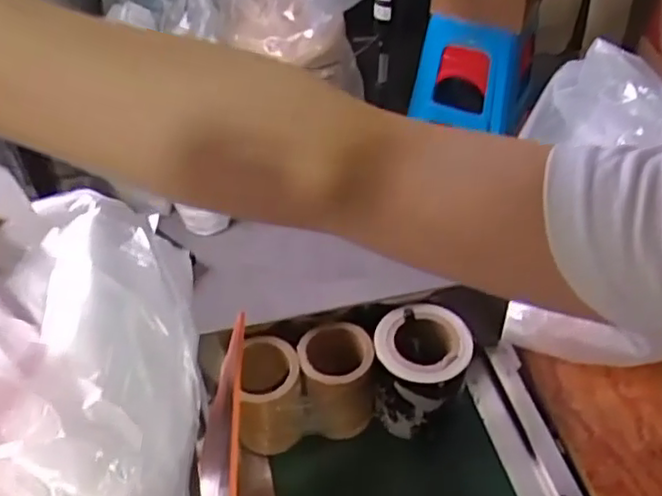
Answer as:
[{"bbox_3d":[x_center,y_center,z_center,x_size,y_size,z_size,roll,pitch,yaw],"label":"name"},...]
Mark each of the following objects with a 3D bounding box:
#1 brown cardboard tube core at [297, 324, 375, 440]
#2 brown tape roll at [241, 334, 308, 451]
[{"bbox_3d":[0.009,0.181,0.882,0.099,0.142,0.094,-6,45,-5],"label":"brown cardboard tube core"},{"bbox_3d":[-0.081,0.195,0.864,0.091,0.138,0.092,-7,45,-6],"label":"brown tape roll"}]

